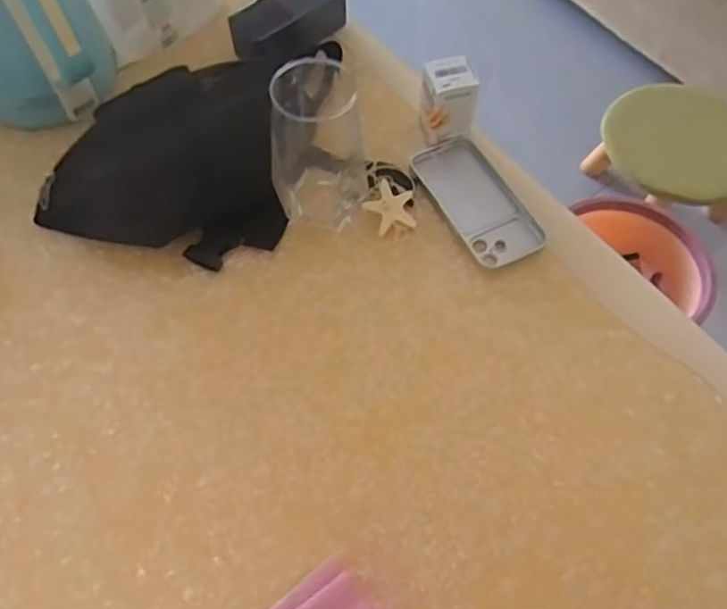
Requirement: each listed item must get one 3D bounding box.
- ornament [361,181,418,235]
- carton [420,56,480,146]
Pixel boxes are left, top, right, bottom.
[{"bbox_3d":[0.026,-0.095,0.619,0.048,0.007,0.050,-15,84,-6],"label":"ornament"},{"bbox_3d":[0.086,-0.204,0.645,0.051,0.076,0.042,-1,62,0],"label":"carton"}]

